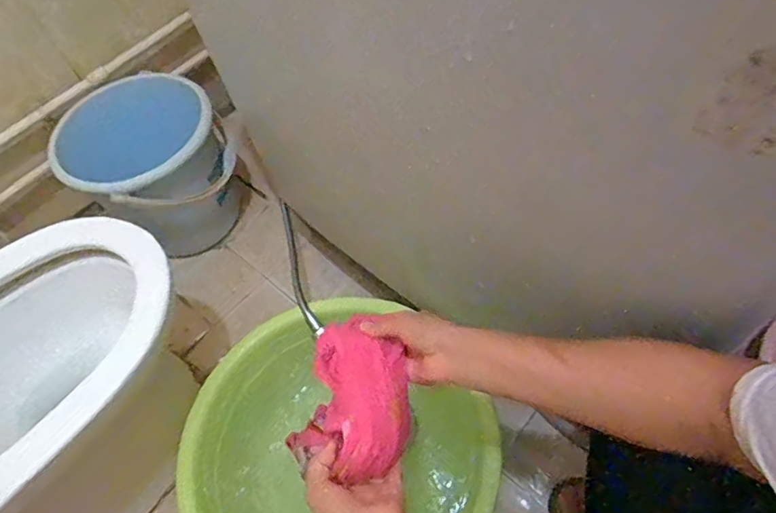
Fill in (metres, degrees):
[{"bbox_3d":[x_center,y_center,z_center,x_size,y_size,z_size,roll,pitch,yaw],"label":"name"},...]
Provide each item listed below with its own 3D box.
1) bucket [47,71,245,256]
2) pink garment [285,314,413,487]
[{"bbox_3d":[-0.484,-0.194,1.131,0.306,0.264,0.313,-37,60,-15],"label":"bucket"},{"bbox_3d":[-0.032,0.138,0.548,0.117,0.047,0.165,9,58,10],"label":"pink garment"}]

